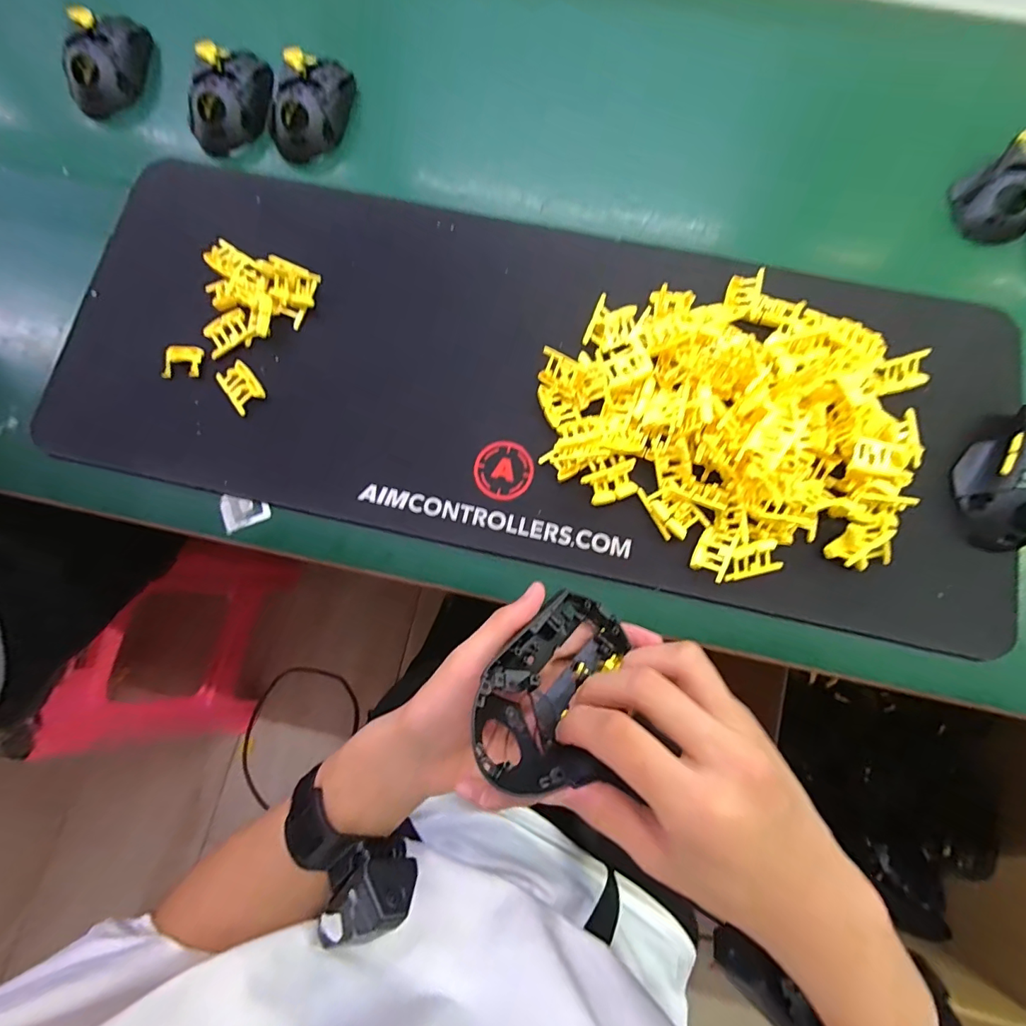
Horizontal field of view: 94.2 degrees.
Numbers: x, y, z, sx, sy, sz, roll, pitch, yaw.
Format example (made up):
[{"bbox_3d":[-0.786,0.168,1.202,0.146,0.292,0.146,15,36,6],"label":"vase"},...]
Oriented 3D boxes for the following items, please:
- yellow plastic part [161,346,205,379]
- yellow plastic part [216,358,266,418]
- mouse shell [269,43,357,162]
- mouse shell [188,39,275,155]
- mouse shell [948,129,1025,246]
[{"bbox_3d":[-0.280,-0.128,0.403,0.030,0.010,0.025,-1,76,-2],"label":"yellow plastic part"},{"bbox_3d":[-0.229,-0.107,0.399,0.029,0.010,0.041,-38,80,-10],"label":"yellow plastic part"},{"bbox_3d":[-0.192,-0.396,0.464,0.069,0.042,0.102,10,76,1],"label":"mouse shell"},{"bbox_3d":[-0.273,-0.409,0.476,0.081,0.044,0.112,9,76,2],"label":"mouse shell"},{"bbox_3d":[0.452,-0.293,0.432,0.085,0.040,0.069,-40,80,-10],"label":"mouse shell"}]

